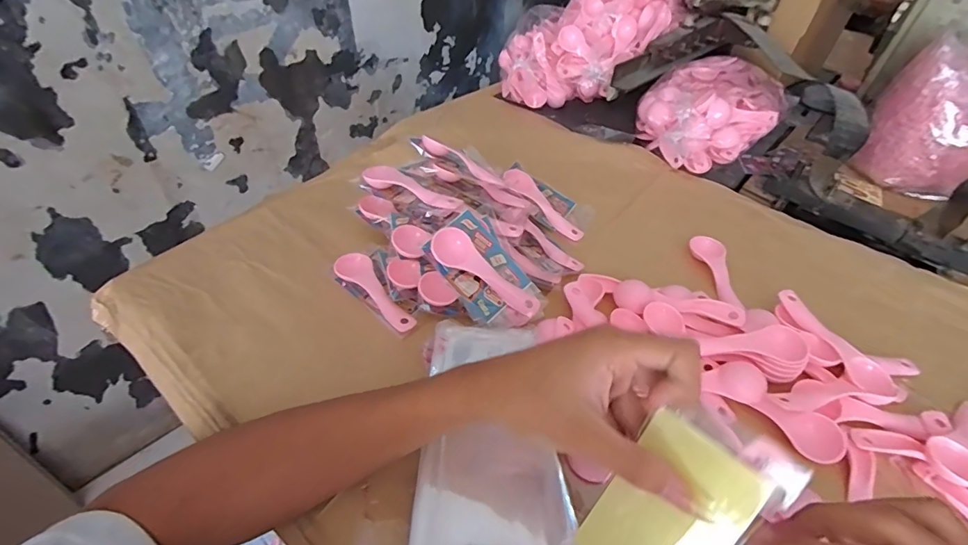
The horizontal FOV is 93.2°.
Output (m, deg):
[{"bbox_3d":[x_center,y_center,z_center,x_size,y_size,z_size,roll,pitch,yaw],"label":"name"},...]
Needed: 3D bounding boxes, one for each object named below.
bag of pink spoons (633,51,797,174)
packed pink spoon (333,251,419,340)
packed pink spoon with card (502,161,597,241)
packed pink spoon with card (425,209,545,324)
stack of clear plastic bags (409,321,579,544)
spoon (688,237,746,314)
[{"bbox_3d":[0.355,-0.250,0.700,0.162,0.093,0.291,31,49,25],"label":"bag of pink spoons"},{"bbox_3d":[-0.102,0.018,0.439,0.111,0.023,0.035,35,51,28],"label":"packed pink spoon"},{"bbox_3d":[0.073,-0.084,0.535,0.114,0.020,0.071,43,41,6],"label":"packed pink spoon with card"},{"bbox_3d":[0.001,0.001,0.417,0.062,0.015,0.114,-40,91,-20],"label":"packed pink spoon with card"},{"bbox_3d":[0.005,0.124,0.322,0.101,0.027,0.212,4,41,-6],"label":"stack of clear plastic bags"},{"bbox_3d":[0.240,0.002,0.465,0.031,0.020,0.107,2,43,-3],"label":"spoon"}]

